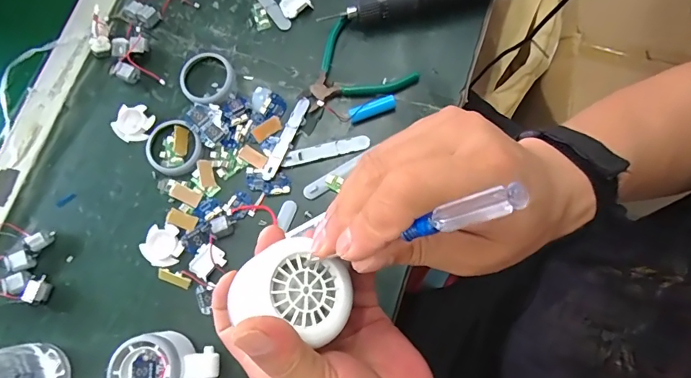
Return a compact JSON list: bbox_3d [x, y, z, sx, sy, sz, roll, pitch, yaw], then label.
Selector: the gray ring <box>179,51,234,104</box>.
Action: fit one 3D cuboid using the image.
[{"bbox_3d":[-0.152,-0.121,0.472,0.054,0.011,0.059,0,77,2],"label":"gray ring"}]

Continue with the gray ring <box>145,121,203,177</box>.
[{"bbox_3d":[-0.180,-0.044,0.456,0.060,0.008,0.057,0,77,2],"label":"gray ring"}]

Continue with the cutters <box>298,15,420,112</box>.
[{"bbox_3d":[0.004,-0.117,0.465,0.107,0.009,0.100,40,82,10],"label":"cutters"}]

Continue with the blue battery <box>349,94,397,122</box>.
[{"bbox_3d":[0.028,-0.084,0.455,0.050,0.015,0.015,-19,77,-2],"label":"blue battery"}]

